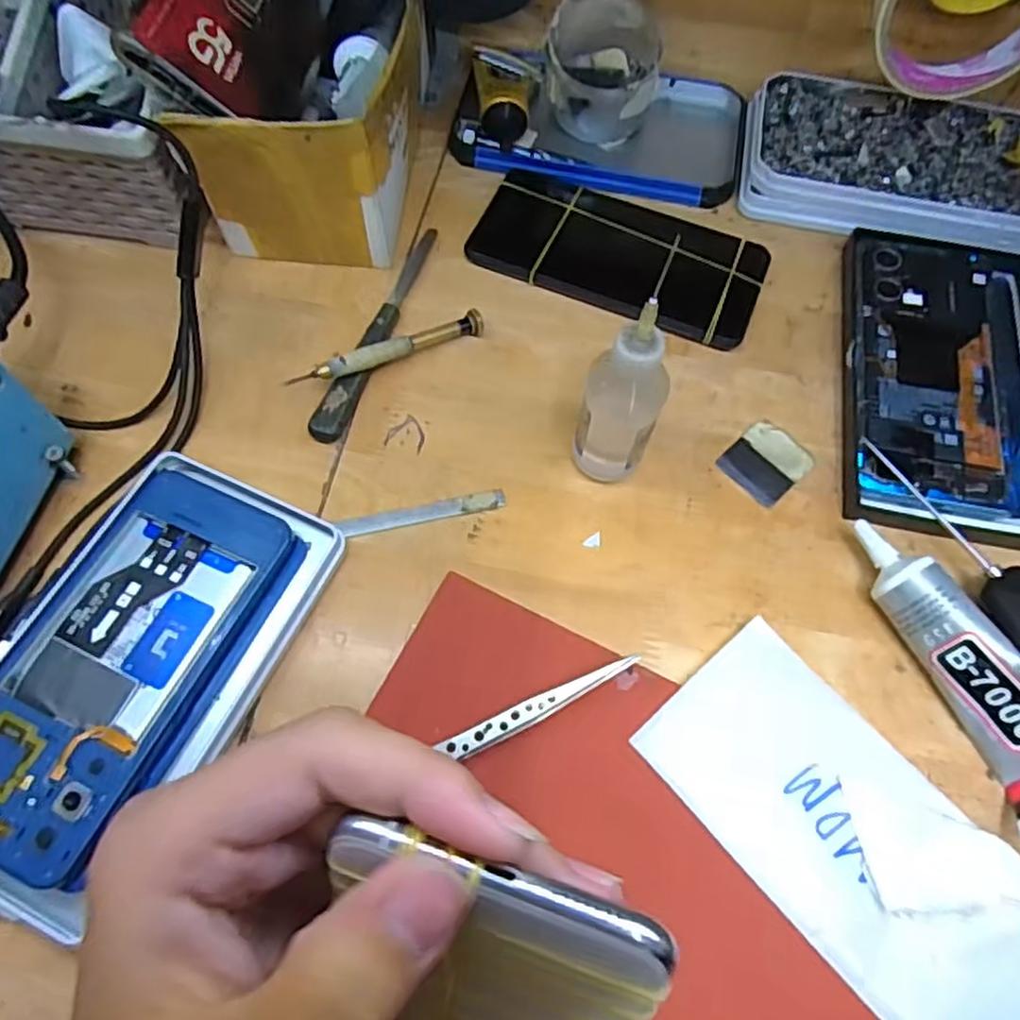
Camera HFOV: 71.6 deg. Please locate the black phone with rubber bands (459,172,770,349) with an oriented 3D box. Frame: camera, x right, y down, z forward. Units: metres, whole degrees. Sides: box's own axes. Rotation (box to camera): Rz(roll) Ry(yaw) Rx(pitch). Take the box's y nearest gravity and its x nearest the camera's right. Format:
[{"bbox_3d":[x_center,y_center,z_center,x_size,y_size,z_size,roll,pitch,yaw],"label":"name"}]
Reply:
[{"bbox_3d":[0.061,-0.144,0.396,0.159,0.014,0.075,22,66,7],"label":"black phone with rubber bands"}]

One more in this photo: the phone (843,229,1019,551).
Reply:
[{"bbox_3d":[0.228,-0.066,0.367,0.109,0.021,0.172,10,65,2],"label":"phone"}]

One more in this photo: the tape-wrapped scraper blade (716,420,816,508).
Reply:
[{"bbox_3d":[0.129,-0.025,0.354,0.040,0.004,0.034,-38,72,-19],"label":"tape-wrapped scraper blade"}]

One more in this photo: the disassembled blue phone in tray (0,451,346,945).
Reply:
[{"bbox_3d":[-0.157,0.066,0.294,0.106,0.014,0.179,22,66,7],"label":"disassembled blue phone in tray"}]

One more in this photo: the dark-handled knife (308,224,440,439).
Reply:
[{"bbox_3d":[-0.068,-0.098,0.375,0.015,0.010,0.146,19,65,6],"label":"dark-handled knife"}]

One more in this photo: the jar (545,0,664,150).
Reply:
[{"bbox_3d":[0.056,-0.264,0.422,0.066,0.054,0.067,1,65,-3],"label":"jar"}]

